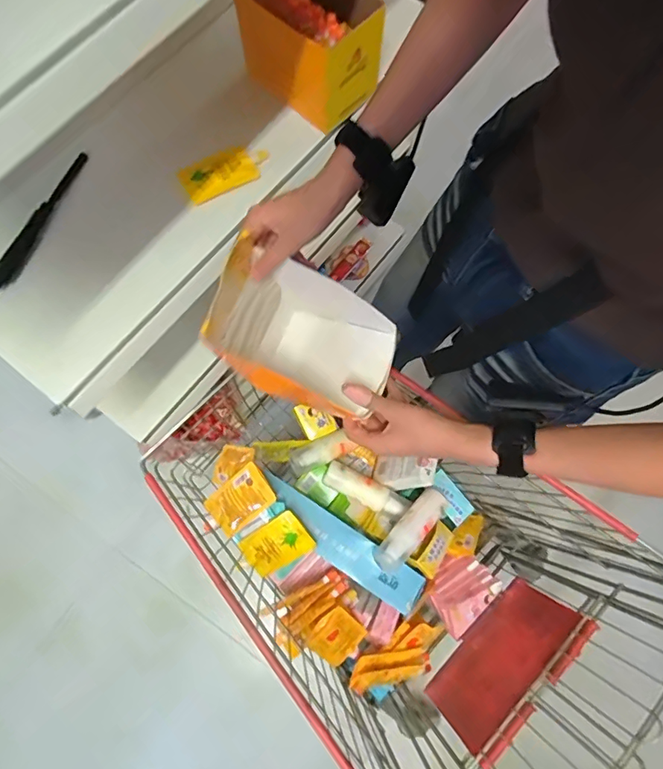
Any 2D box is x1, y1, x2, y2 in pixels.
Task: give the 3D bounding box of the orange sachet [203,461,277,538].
[{"bbox_3d":[-0.146,0.183,0.763,0.106,0.012,0.071,-41,78,12],"label":"orange sachet"}]

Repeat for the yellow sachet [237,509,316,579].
[{"bbox_3d":[-0.086,0.247,0.751,0.105,0.014,0.069,-34,86,10],"label":"yellow sachet"}]

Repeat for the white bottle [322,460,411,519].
[{"bbox_3d":[0.058,0.181,0.825,0.149,0.035,0.044,27,75,5],"label":"white bottle"}]

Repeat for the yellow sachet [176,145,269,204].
[{"bbox_3d":[-0.160,-0.321,0.723,0.132,0.014,0.068,-32,78,-10],"label":"yellow sachet"}]

